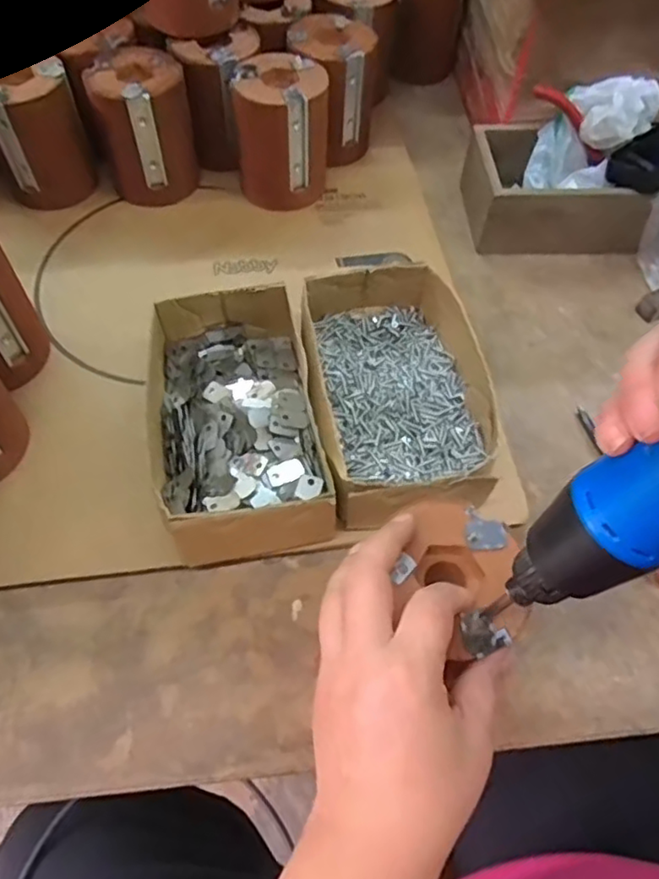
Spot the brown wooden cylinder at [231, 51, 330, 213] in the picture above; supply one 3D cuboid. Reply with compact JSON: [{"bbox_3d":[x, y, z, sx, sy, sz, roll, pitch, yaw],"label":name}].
[{"bbox_3d":[-0.041,-0.267,0.540,0.076,0.100,0.081,8,58,2],"label":"brown wooden cylinder"}]

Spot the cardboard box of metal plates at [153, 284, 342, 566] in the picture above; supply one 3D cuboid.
[{"bbox_3d":[-0.063,-0.011,0.410,0.107,0.065,0.193,-10,59,-8],"label":"cardboard box of metal plates"}]

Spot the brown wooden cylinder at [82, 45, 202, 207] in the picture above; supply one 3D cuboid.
[{"bbox_3d":[-0.158,-0.270,0.539,0.078,0.104,0.073,-13,60,-10],"label":"brown wooden cylinder"}]

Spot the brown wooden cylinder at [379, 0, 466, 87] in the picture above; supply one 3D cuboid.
[{"bbox_3d":[0.106,-0.463,0.678,0.081,0.100,0.079,13,59,6],"label":"brown wooden cylinder"}]

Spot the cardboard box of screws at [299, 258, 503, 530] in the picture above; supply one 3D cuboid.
[{"bbox_3d":[0.045,-0.029,0.427,0.113,0.062,0.191,-8,59,-7],"label":"cardboard box of screws"}]

